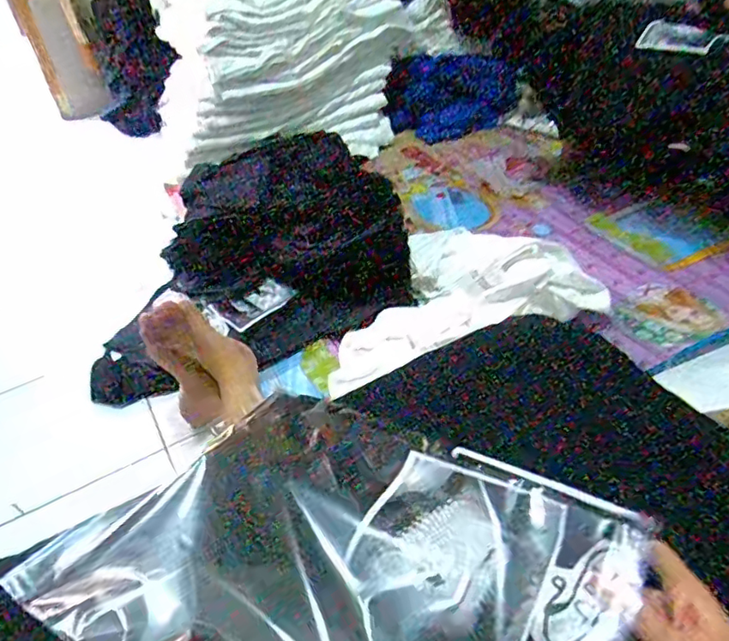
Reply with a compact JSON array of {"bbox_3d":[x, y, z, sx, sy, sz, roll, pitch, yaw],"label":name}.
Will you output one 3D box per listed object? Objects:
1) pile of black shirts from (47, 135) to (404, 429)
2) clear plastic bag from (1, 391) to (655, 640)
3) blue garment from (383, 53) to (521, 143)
[{"bbox_3d":[-0.148,-0.168,1.228,0.477,0.226,0.546,-26,44,-22],"label":"pile of black shirts"},{"bbox_3d":[-0.022,0.166,0.390,0.350,0.040,0.241,18,46,27],"label":"clear plastic bag"},{"bbox_3d":[0.256,-0.665,1.718,0.375,0.211,0.121,-3,40,5],"label":"blue garment"}]

